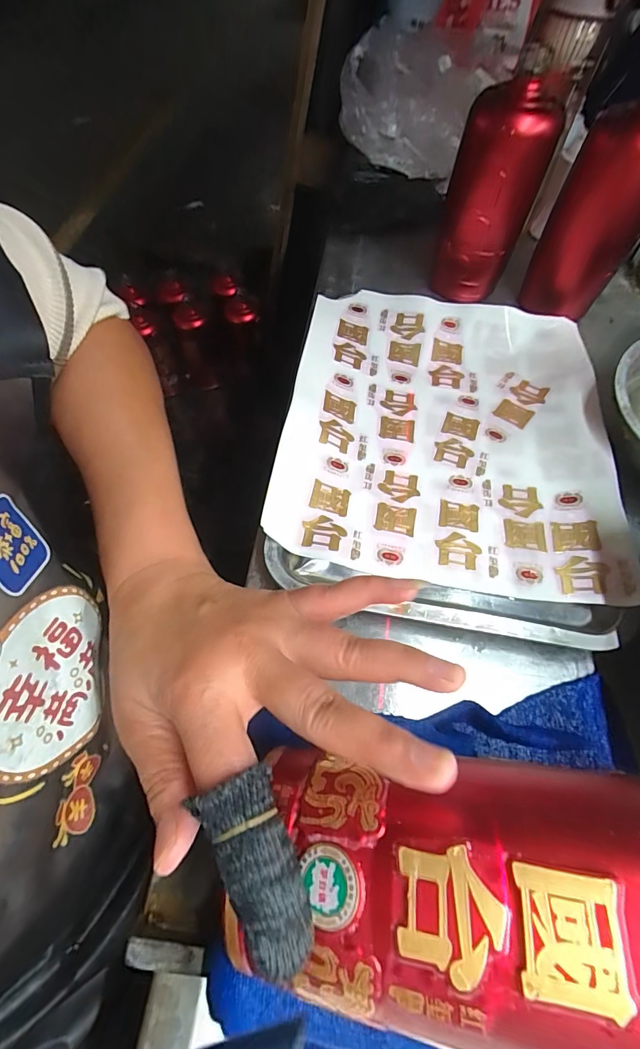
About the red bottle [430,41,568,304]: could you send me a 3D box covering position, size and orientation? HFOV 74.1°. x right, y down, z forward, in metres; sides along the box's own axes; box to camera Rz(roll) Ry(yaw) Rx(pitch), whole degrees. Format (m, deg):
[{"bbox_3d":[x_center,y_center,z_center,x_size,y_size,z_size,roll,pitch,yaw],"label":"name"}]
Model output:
[{"bbox_3d":[0.169,-0.317,0.410,0.067,0.172,0.082,-33,67,-19],"label":"red bottle"}]

